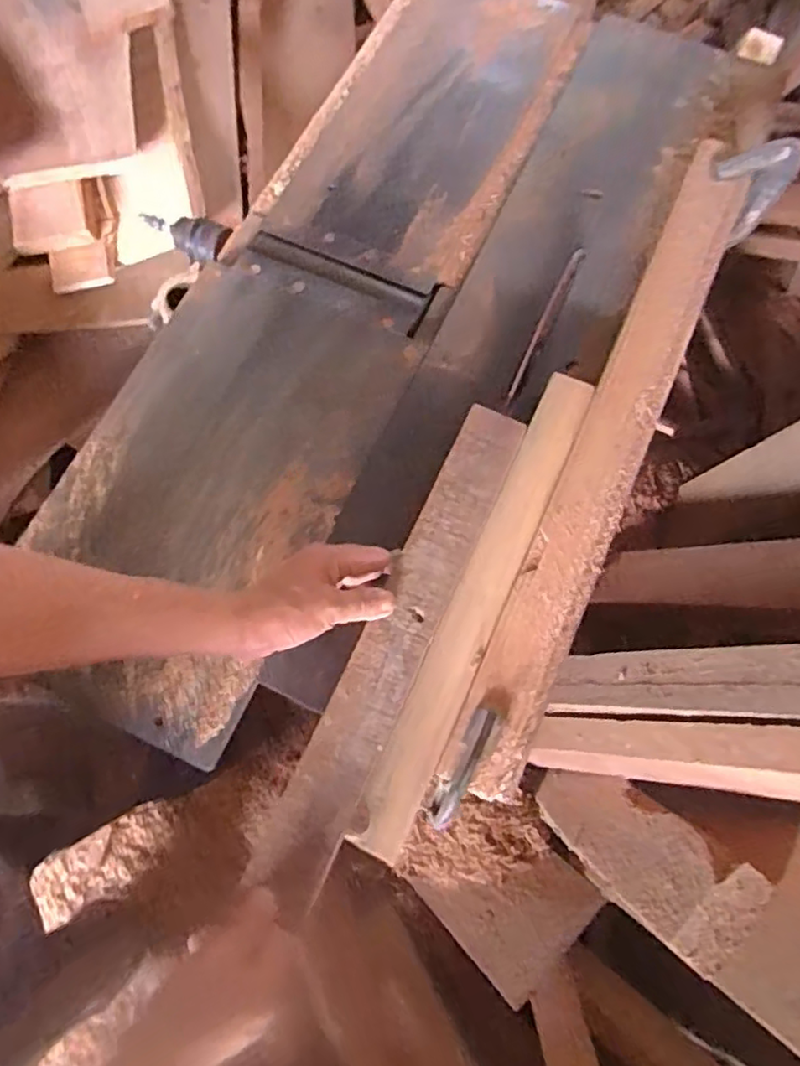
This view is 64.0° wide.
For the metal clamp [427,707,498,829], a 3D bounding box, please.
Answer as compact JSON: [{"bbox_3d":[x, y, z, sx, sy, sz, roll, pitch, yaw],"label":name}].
[{"bbox_3d":[0.048,0.182,0.500,0.020,0.014,0.094,27,73,9],"label":"metal clamp"}]

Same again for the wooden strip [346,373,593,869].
[{"bbox_3d":[0.073,0.051,0.558,0.049,0.030,0.449,24,73,8],"label":"wooden strip"}]

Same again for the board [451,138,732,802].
[{"bbox_3d":[0.206,-0.088,0.615,0.075,0.051,0.676,23,73,8],"label":"board"}]

